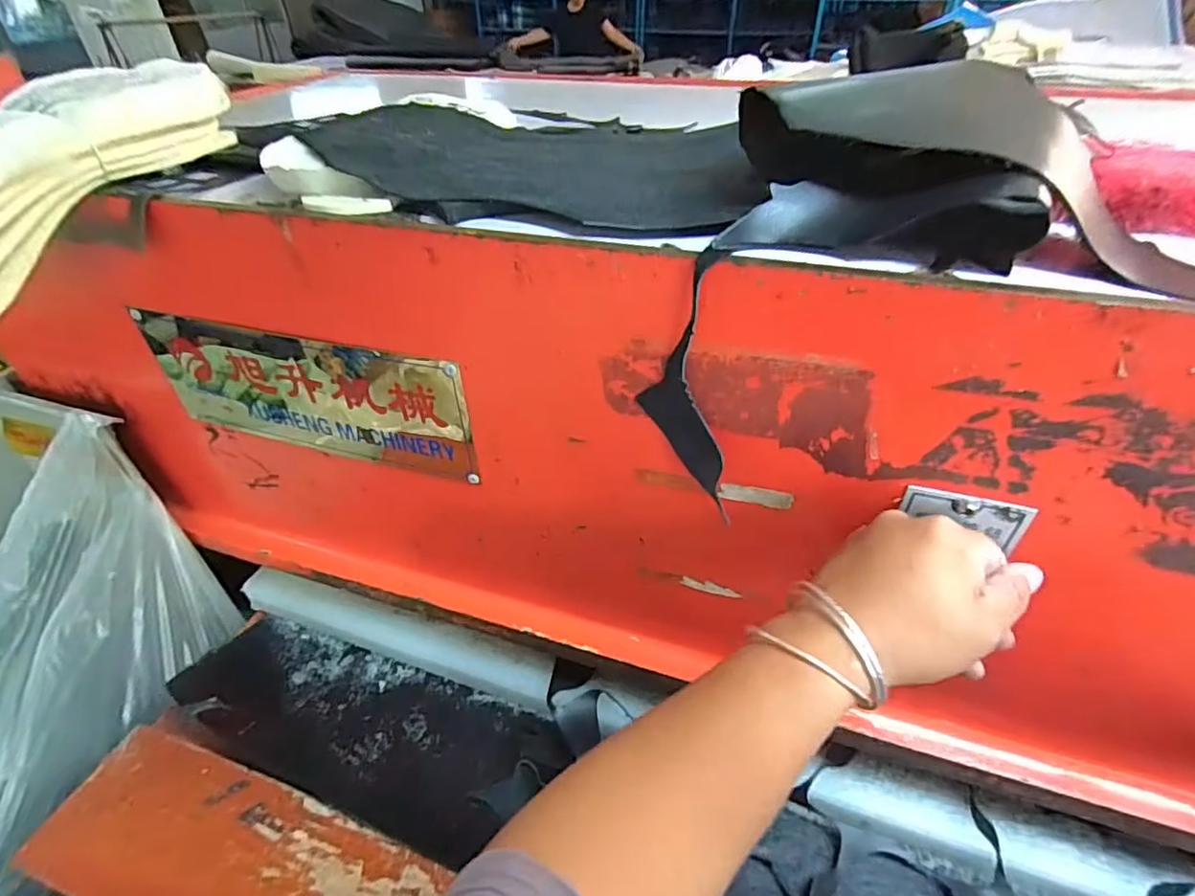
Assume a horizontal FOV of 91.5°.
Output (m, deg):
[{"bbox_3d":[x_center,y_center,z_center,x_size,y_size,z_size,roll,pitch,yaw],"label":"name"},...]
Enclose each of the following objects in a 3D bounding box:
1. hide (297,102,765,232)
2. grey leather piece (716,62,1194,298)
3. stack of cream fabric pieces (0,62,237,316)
[{"bbox_3d":[-0.035,-0.203,0.394,0.302,0.023,0.209,12,41,14],"label":"hide"},{"bbox_3d":[0.184,-0.131,0.272,0.224,0.065,0.117,13,41,16],"label":"grey leather piece"},{"bbox_3d":[-0.337,-0.175,0.376,0.077,0.094,0.251,5,39,7],"label":"stack of cream fabric pieces"}]

